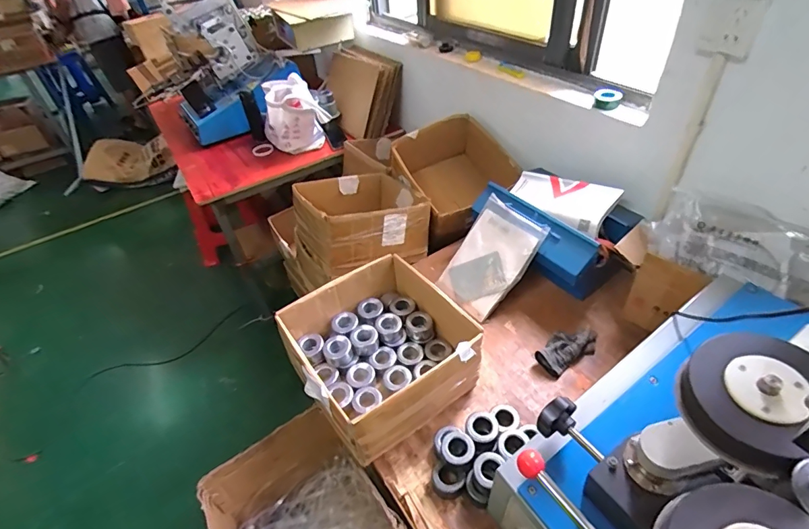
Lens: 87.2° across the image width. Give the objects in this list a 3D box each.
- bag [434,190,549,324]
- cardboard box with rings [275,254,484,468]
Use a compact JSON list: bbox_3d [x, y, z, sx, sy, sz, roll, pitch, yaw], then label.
[{"bbox_3d":[0.217,-0.013,1.105,0.190,0.020,0.279,41,105,37],"label":"bag"},{"bbox_3d":[-0.050,0.182,0.928,0.345,0.162,0.337,-29,47,-23],"label":"cardboard box with rings"}]

